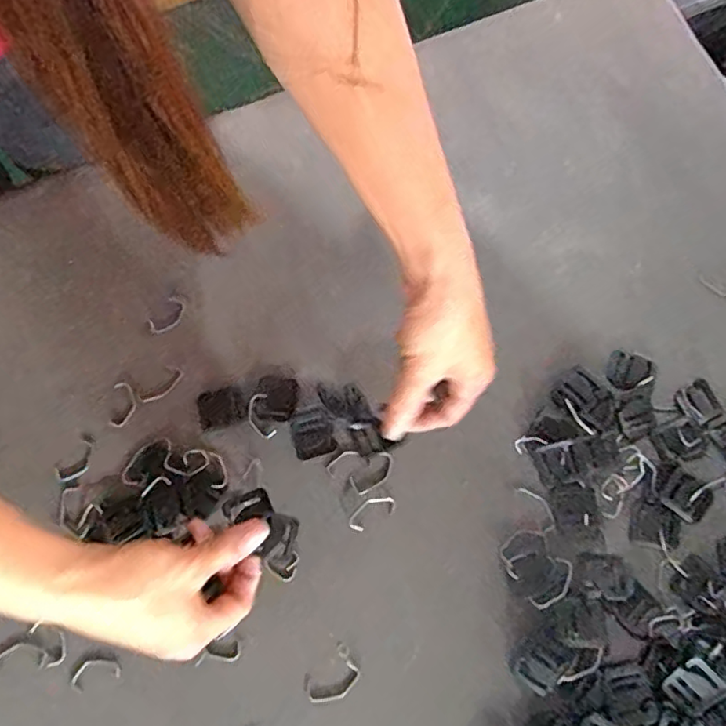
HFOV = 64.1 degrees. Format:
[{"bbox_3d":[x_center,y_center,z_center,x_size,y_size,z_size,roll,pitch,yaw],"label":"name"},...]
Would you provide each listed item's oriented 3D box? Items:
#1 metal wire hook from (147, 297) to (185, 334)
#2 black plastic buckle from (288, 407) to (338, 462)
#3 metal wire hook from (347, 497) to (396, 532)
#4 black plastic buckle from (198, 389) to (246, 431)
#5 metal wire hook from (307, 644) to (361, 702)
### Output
[{"bbox_3d":[-0.153,-0.036,0.452,0.019,0.004,0.032,41,79,9],"label":"metal wire hook"},{"bbox_3d":[-0.038,0.052,0.430,0.030,0.004,0.036,-15,76,-4],"label":"black plastic buckle"},{"bbox_3d":[0.006,0.108,0.421,0.036,0.004,0.017,-28,78,-7],"label":"metal wire hook"},{"bbox_3d":[-0.106,0.034,0.436,0.033,0.004,0.028,-12,76,-4],"label":"black plastic buckle"},{"bbox_3d":[-0.019,0.215,0.392,0.024,0.004,0.041,43,79,9],"label":"metal wire hook"}]

